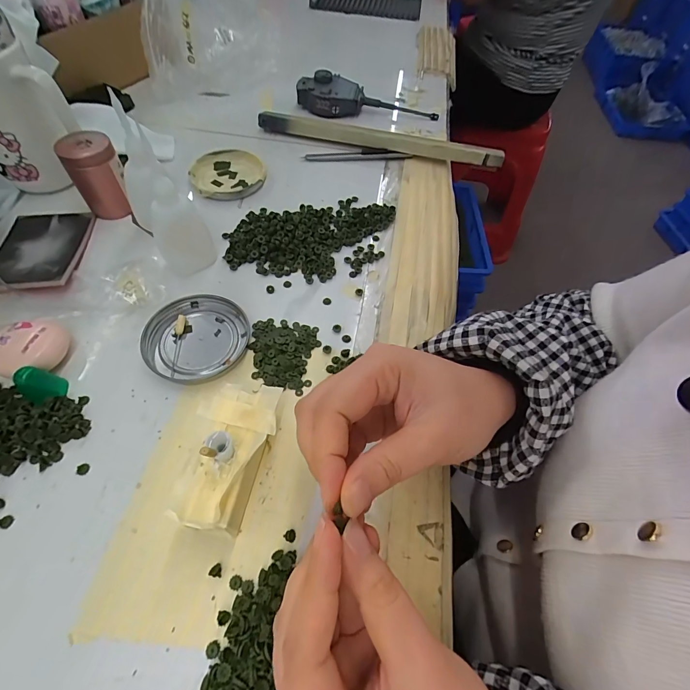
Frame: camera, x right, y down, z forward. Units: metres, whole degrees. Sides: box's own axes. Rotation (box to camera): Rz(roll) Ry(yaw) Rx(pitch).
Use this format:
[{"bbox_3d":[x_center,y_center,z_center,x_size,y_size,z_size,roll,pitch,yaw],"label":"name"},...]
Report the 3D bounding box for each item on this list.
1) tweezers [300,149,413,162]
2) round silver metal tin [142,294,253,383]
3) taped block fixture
[{"bbox_3d":[0.014,-0.228,0.446,0.127,0.011,0.014,-1,58,-5],"label":"tweezers"},{"bbox_3d":[-0.117,-0.007,0.293,0.079,0.008,0.072,2,57,-3],"label":"round silver metal tin"},{"bbox_3d":[-0.070,0.069,0.233,0.044,0.034,0.084,10,57,2],"label":"taped block fixture"}]

